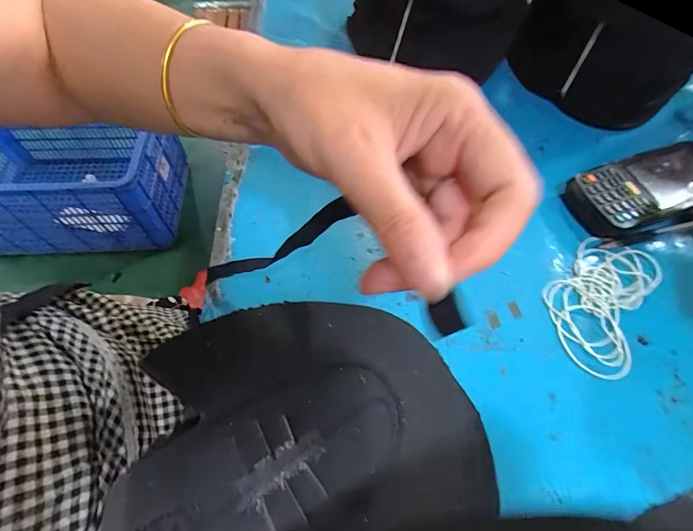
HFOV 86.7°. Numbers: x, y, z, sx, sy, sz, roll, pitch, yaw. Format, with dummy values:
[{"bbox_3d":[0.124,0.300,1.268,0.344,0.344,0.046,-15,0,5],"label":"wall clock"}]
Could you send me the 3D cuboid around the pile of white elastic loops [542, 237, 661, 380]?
[{"bbox_3d":[0.202,0.026,0.294,0.072,0.010,0.116,32,65,16],"label":"pile of white elastic loops"}]

